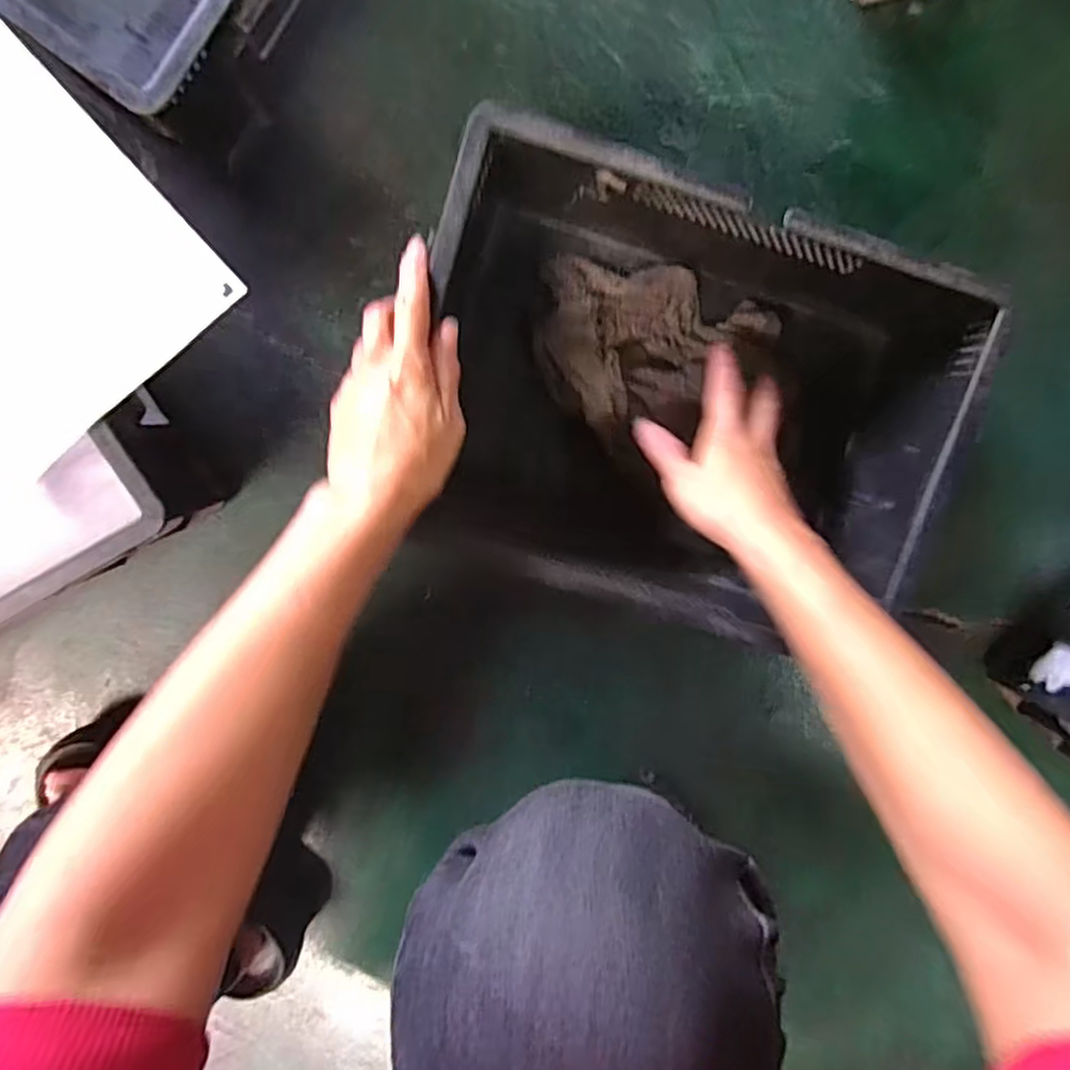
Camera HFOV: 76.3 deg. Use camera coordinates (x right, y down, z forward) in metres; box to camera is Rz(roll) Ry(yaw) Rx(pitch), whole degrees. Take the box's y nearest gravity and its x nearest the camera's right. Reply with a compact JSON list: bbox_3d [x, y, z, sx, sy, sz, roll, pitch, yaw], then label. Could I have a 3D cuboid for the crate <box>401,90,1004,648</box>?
[{"bbox_3d":[0.096,-0.088,0.461,0.326,0.143,0.248,12,96,-3],"label":"crate"}]

